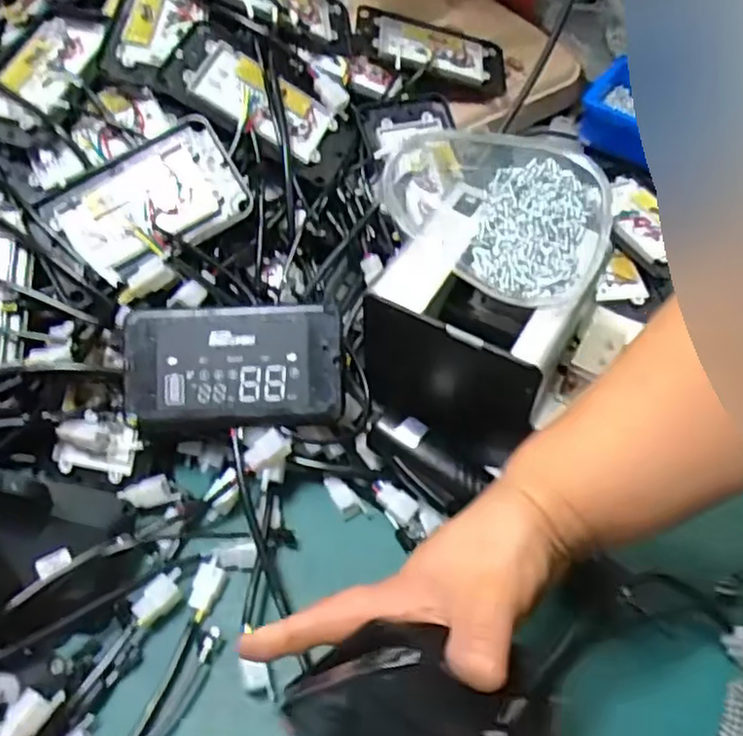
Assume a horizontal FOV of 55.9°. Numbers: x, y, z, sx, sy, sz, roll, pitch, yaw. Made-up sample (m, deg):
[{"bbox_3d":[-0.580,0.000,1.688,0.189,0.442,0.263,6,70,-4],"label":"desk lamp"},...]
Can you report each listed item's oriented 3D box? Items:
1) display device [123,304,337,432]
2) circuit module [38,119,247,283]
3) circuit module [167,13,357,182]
[{"bbox_3d":[-0.098,-0.002,0.494,0.150,0.014,0.084,-2,82,1],"label":"display device"},{"bbox_3d":[-0.167,-0.126,0.524,0.137,0.016,0.094,-33,79,-7],"label":"circuit module"},{"bbox_3d":[-0.084,-0.221,0.576,0.157,0.014,0.101,28,61,-12],"label":"circuit module"}]

